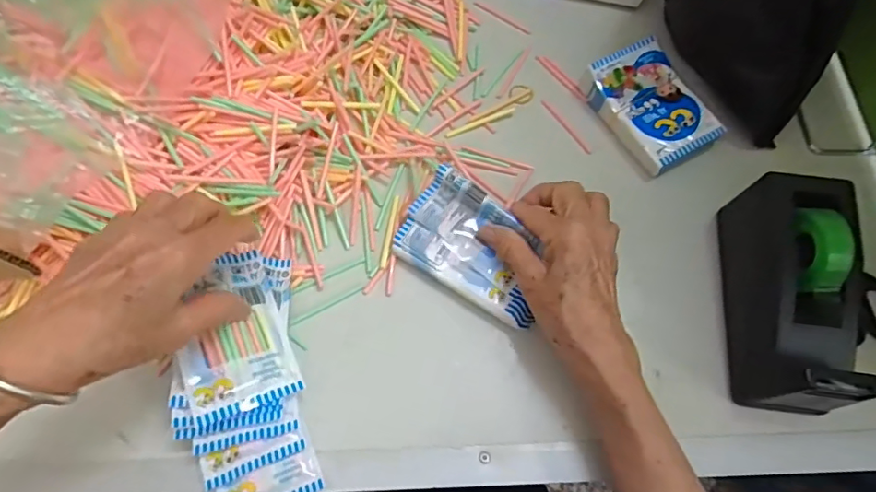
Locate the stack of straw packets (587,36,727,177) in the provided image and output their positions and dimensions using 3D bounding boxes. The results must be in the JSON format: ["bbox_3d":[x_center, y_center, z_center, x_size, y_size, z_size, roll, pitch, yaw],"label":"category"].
[{"bbox_3d":[0.178,-0.116,0.429,0.072,0.031,0.104,-27,72,-10],"label":"stack of straw packets"}]

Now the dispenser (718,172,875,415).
[{"bbox_3d":[0.241,0.030,0.345,0.058,0.082,0.152,6,69,2],"label":"dispenser"}]

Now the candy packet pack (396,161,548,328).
[{"bbox_3d":[0.029,0.001,0.375,0.114,0.016,0.074,33,87,13],"label":"candy packet pack"}]

